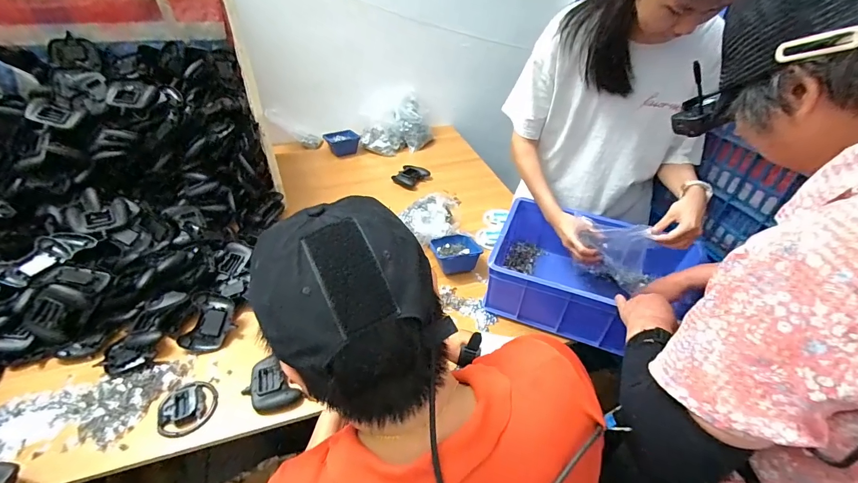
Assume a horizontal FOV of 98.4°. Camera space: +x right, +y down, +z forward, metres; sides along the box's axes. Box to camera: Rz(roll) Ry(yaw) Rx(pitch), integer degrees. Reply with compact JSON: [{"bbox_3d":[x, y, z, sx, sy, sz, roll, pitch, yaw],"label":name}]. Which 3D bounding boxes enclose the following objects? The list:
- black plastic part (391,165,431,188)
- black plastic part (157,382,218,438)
[{"bbox_3d":[-0.067,-0.237,1.309,0.099,0.035,0.117,19,43,20],"label":"black plastic part"},{"bbox_3d":[-0.448,0.306,0.686,0.094,0.013,0.098,-21,45,-24],"label":"black plastic part"}]

